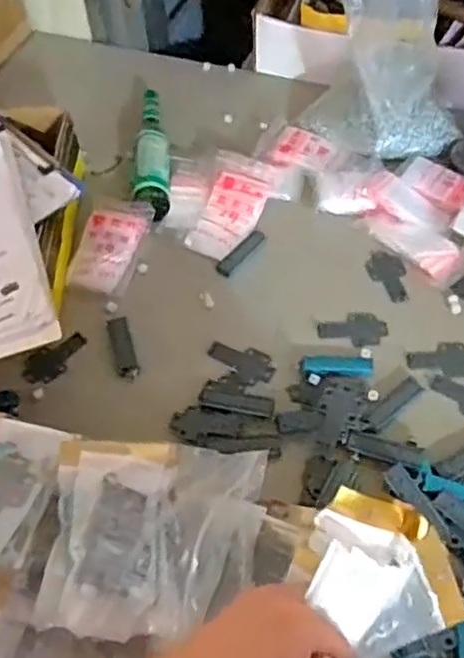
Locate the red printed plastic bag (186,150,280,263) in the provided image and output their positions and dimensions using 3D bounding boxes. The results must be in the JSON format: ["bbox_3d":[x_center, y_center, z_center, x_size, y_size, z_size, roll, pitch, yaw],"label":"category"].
[{"bbox_3d":[0.000,-0.157,0.882,0.077,0.012,0.152,19,73,2],"label":"red printed plastic bag"}]

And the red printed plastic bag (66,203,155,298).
[{"bbox_3d":[-0.154,-0.101,0.849,0.082,0.029,0.136,10,55,10],"label":"red printed plastic bag"}]

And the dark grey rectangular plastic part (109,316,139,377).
[{"bbox_3d":[-0.122,0.019,0.769,0.023,0.004,0.079,-13,54,-7],"label":"dark grey rectangular plastic part"}]

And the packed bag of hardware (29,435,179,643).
[{"bbox_3d":[-0.089,0.153,0.511,0.089,0.036,0.146,0,54,3],"label":"packed bag of hardware"}]

